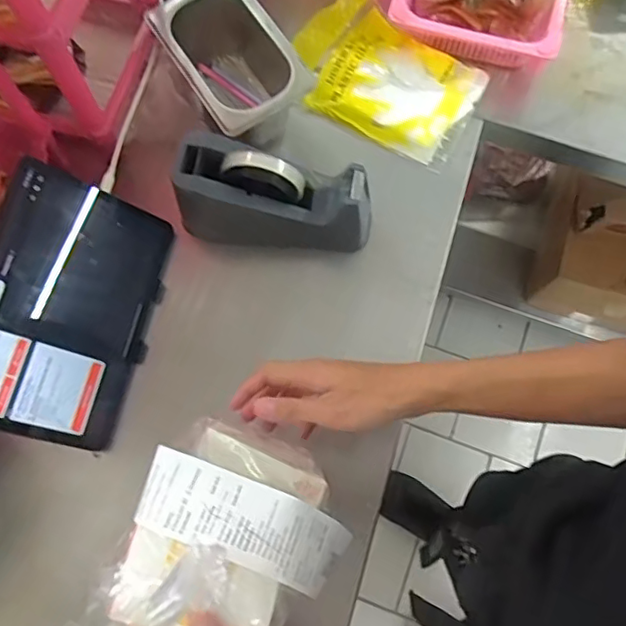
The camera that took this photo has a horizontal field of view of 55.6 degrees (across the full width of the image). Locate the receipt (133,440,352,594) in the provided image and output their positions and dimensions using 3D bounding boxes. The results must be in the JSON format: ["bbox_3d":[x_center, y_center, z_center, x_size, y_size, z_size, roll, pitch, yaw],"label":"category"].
[{"bbox_3d":[-0.047,0.155,0.440,0.161,0.060,0.056,25,75,-6],"label":"receipt"}]

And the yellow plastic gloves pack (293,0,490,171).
[{"bbox_3d":[0.083,-0.270,0.678,0.204,0.042,0.128,29,85,1],"label":"yellow plastic gloves pack"}]

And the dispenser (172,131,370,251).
[{"bbox_3d":[-0.038,-0.116,0.606,0.193,0.095,0.074,11,74,2],"label":"dispenser"}]

